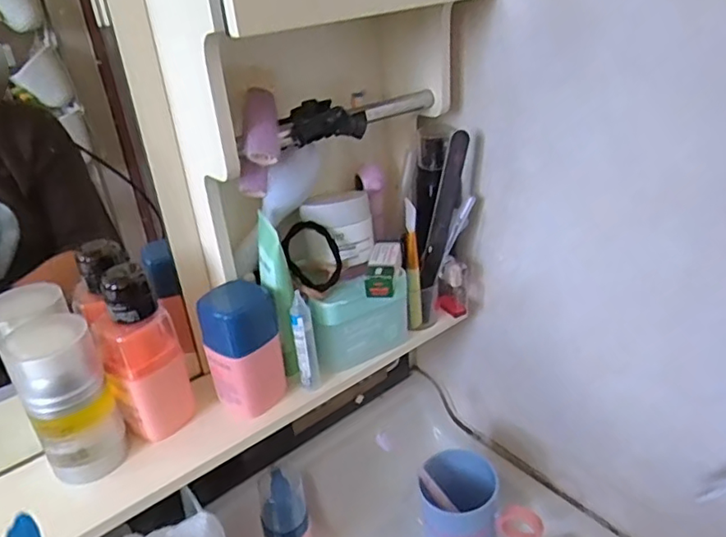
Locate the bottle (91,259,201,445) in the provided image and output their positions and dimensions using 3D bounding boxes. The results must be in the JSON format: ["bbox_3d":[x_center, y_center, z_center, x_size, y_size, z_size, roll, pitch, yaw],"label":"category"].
[{"bbox_3d":[-0.177,0.070,0.461,0.037,0.129,0.056,19,36,36],"label":"bottle"}]

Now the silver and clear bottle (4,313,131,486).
[{"bbox_3d":[-0.218,0.102,0.432,0.055,0.127,0.045,-17,31,-21],"label":"silver and clear bottle"}]

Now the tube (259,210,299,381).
[{"bbox_3d":[-0.071,0.023,0.494,0.027,0.132,0.042,-8,29,-6],"label":"tube"}]

